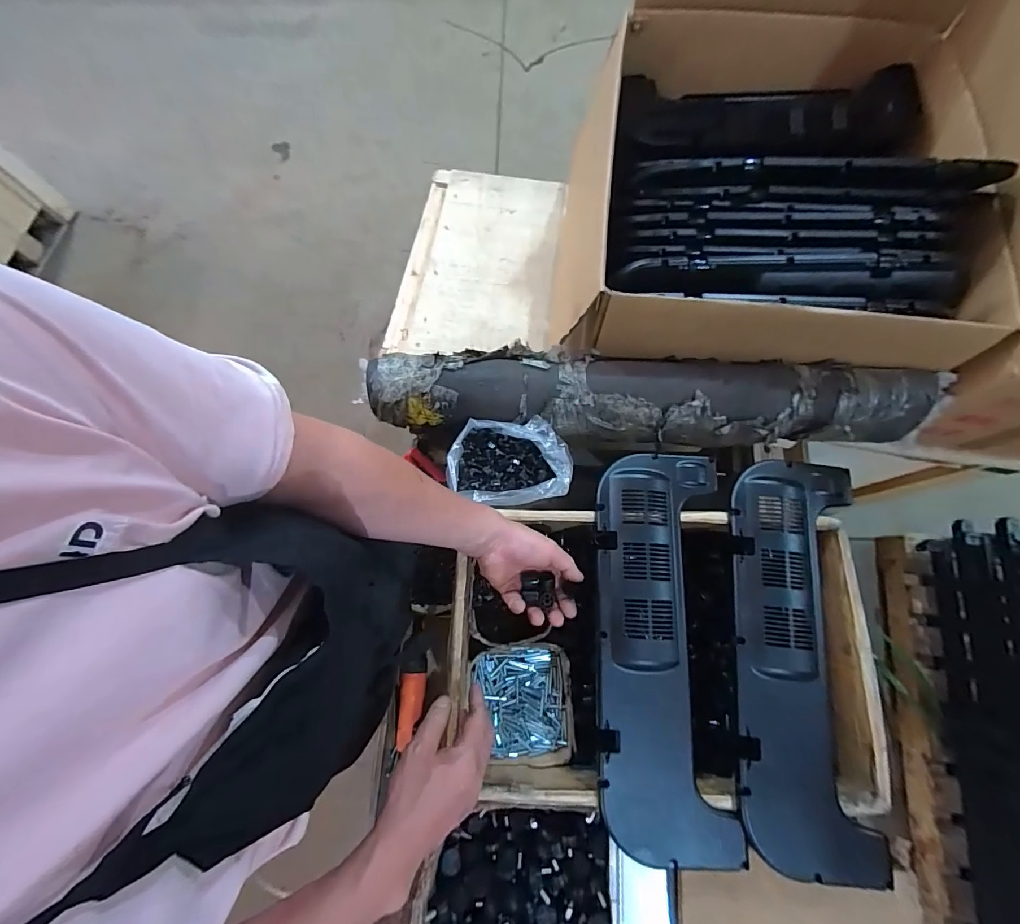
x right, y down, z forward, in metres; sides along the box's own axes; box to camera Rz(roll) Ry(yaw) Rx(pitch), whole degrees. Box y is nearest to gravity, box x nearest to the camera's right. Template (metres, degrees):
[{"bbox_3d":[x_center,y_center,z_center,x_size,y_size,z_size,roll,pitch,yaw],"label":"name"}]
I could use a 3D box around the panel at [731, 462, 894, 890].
[{"bbox_3d":[0.361,0.233,0.556,0.158,0.051,0.474,5,74,3],"label":"panel"}]

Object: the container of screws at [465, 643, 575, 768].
[{"bbox_3d":[0.015,0.350,0.646,0.144,0.055,0.153,-3,74,1],"label":"container of screws"}]

